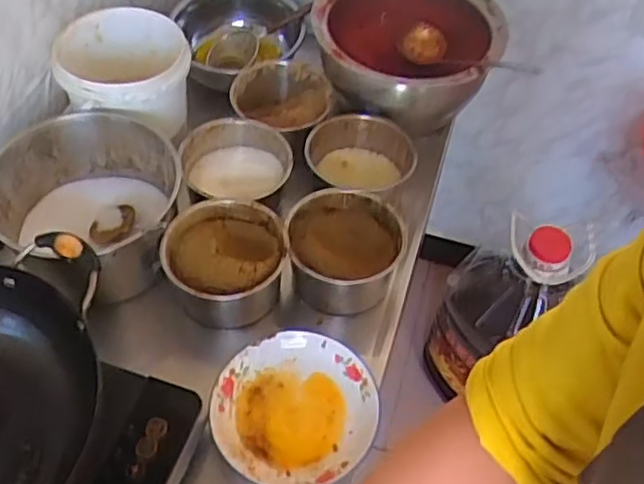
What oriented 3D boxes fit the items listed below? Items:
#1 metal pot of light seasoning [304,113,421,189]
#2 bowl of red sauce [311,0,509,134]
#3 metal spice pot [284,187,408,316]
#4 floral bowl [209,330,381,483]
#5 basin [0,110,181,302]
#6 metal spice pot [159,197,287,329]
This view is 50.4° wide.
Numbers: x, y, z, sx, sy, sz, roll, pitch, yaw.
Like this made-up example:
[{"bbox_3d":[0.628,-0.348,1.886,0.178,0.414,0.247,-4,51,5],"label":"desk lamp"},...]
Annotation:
[{"bbox_3d":[0.051,-0.109,0.966,0.145,0.104,0.151,2,52,-3],"label":"metal pot of light seasoning"},{"bbox_3d":[0.119,-0.282,1.012,0.269,0.152,0.217,12,52,5],"label":"bowl of red sauce"},{"bbox_3d":[0.027,0.015,0.877,0.144,0.094,0.143,2,52,-3],"label":"metal spice pot"},{"bbox_3d":[-0.029,0.188,0.769,0.183,0.036,0.169,2,52,-3],"label":"floral bowl"},{"bbox_3d":[-0.296,-0.042,0.880,0.214,0.136,0.215,2,52,-3],"label":"basin"},{"bbox_3d":[-0.122,0.029,0.863,0.144,0.091,0.144,2,52,-3],"label":"metal spice pot"}]

